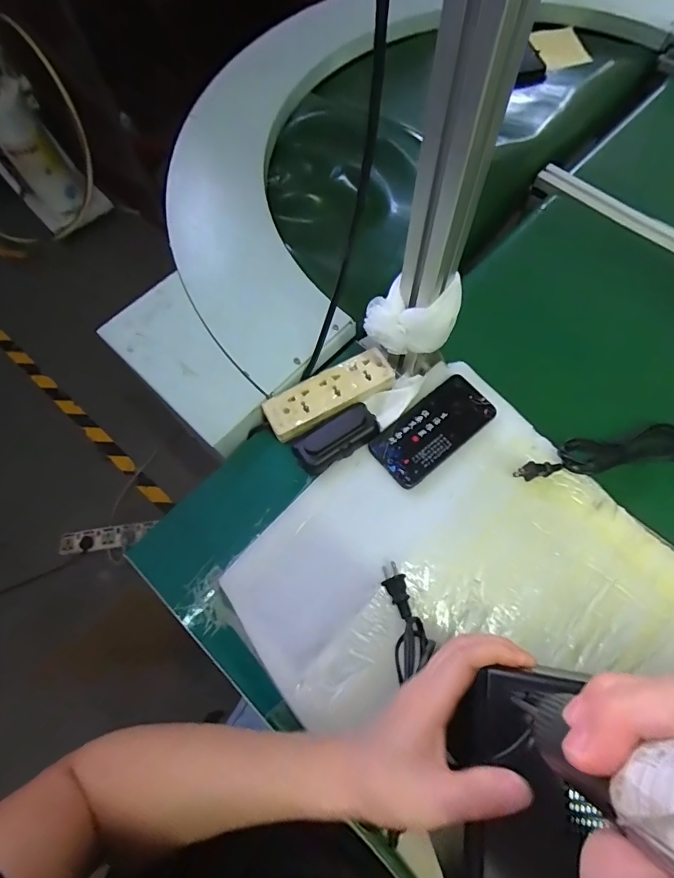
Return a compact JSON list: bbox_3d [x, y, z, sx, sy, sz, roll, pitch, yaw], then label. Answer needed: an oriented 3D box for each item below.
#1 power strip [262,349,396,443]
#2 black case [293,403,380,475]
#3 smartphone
[{"bbox_3d":[-0.010,-0.057,0.550,0.166,0.021,0.058,-27,70,-10],"label":"power strip"},{"bbox_3d":[0.001,-0.003,0.525,0.102,0.024,0.048,-31,70,-11],"label":"black case"},{"bbox_3d":[0.117,-0.012,0.534,0.154,0.015,0.077,-38,72,-13],"label":"smartphone"}]

